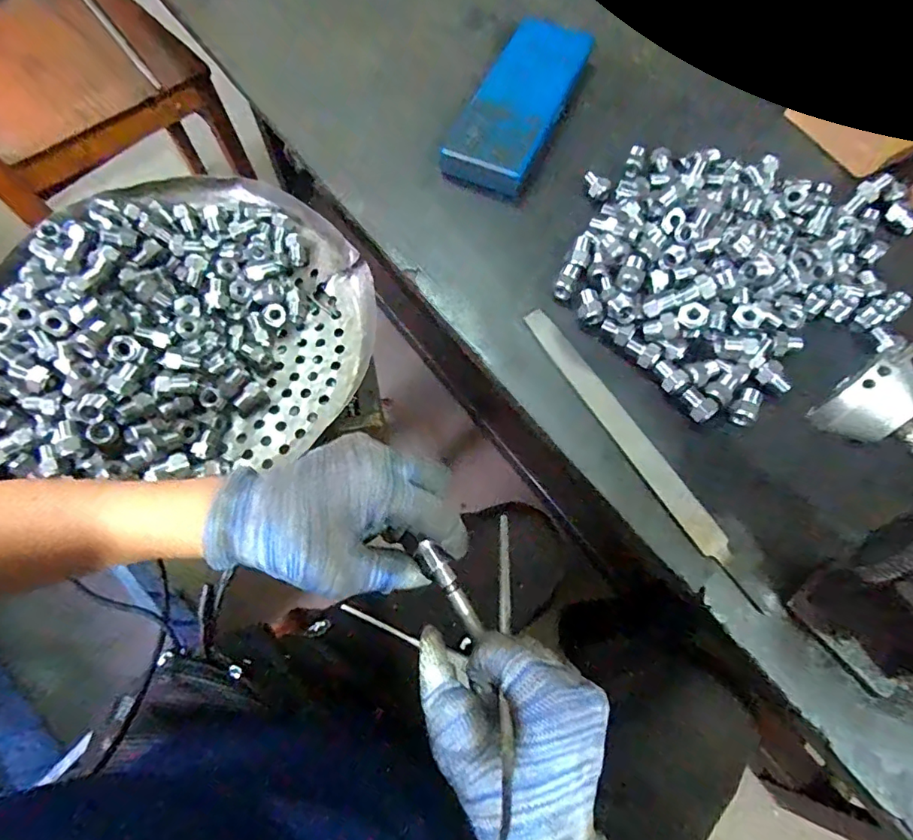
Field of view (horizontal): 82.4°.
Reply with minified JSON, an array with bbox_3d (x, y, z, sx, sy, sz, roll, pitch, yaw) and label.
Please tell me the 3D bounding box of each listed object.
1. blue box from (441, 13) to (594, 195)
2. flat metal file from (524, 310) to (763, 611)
[{"bbox_3d":[0.069,-0.337,0.556,0.087,0.028,0.224,24,70,8],"label":"blue box"},{"bbox_3d":[0.144,0.016,0.431,0.020,0.006,0.282,-33,70,-1],"label":"flat metal file"}]

